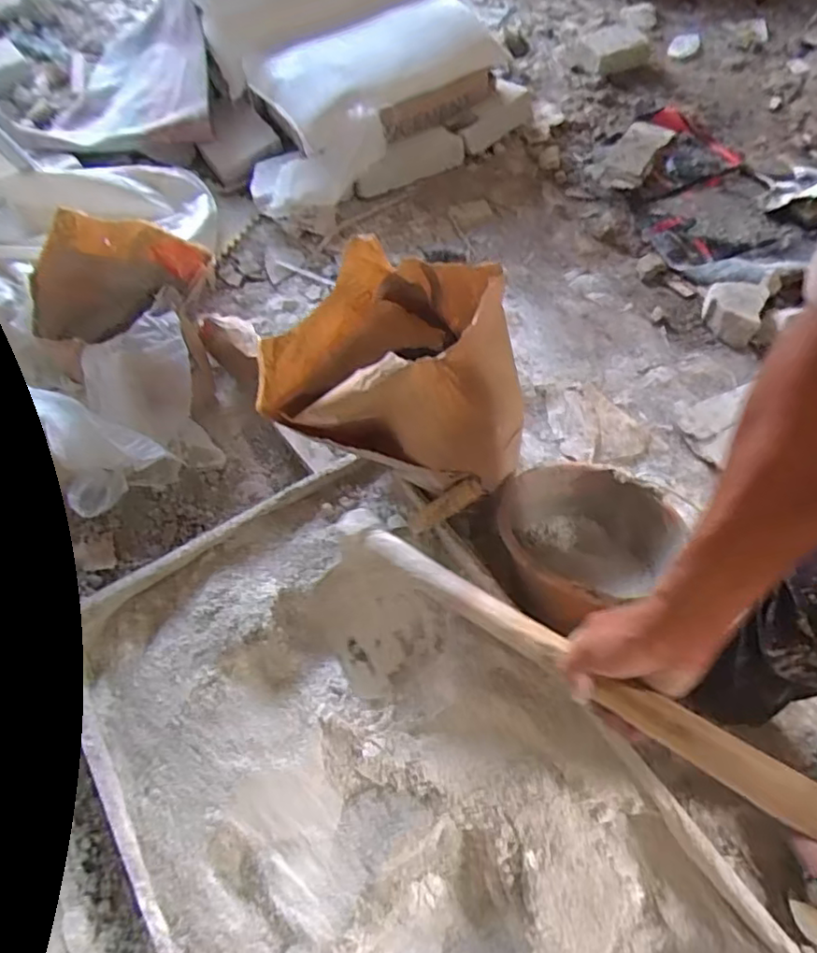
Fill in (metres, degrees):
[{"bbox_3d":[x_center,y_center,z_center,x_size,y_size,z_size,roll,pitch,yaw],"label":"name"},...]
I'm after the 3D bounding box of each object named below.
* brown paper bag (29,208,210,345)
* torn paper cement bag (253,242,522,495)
[{"bbox_3d":[-0.603,-0.410,1.261,0.355,0.286,0.114,-31,61,-14],"label":"brown paper bag"},{"bbox_3d":[-0.016,-0.173,0.924,0.360,0.270,0.257,8,59,9],"label":"torn paper cement bag"}]

